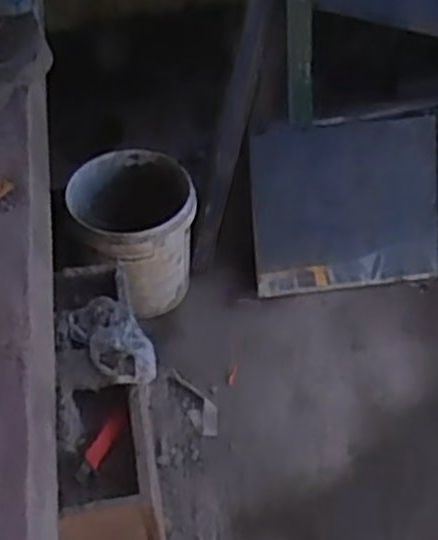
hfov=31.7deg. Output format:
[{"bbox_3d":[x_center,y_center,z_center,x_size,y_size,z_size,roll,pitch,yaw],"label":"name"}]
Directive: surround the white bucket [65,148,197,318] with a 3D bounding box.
[{"bbox_3d":[-0.200,-0.090,1.918,0.293,0.317,0.296,-1,46,1],"label":"white bucket"}]

